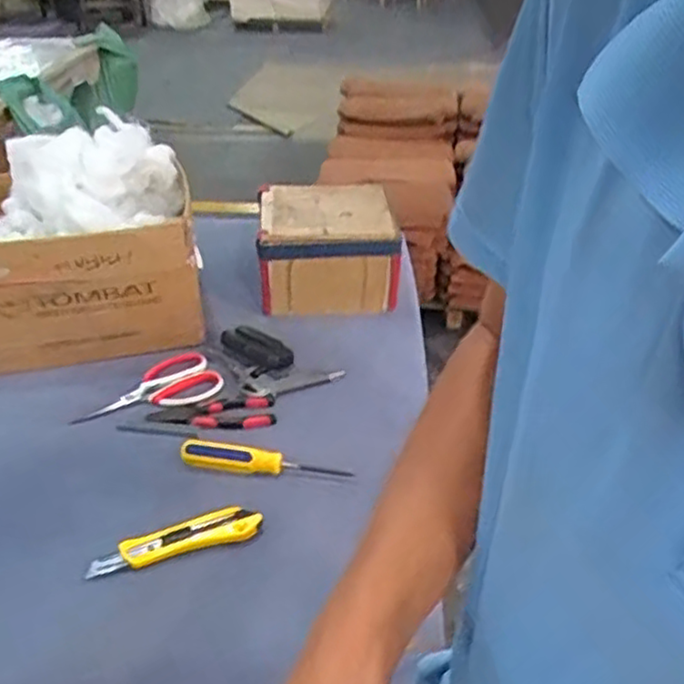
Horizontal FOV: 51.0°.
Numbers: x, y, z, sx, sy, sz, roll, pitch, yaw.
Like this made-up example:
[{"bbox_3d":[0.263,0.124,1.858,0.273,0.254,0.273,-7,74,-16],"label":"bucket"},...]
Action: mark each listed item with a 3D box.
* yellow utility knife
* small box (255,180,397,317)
[{"bbox_3d":[-0.164,0.195,0.712,0.167,0.011,0.040,-13,35,-19],"label":"yellow utility knife"},{"bbox_3d":[-0.028,-0.151,1.125,0.208,0.129,0.203,-6,33,-8],"label":"small box"}]

